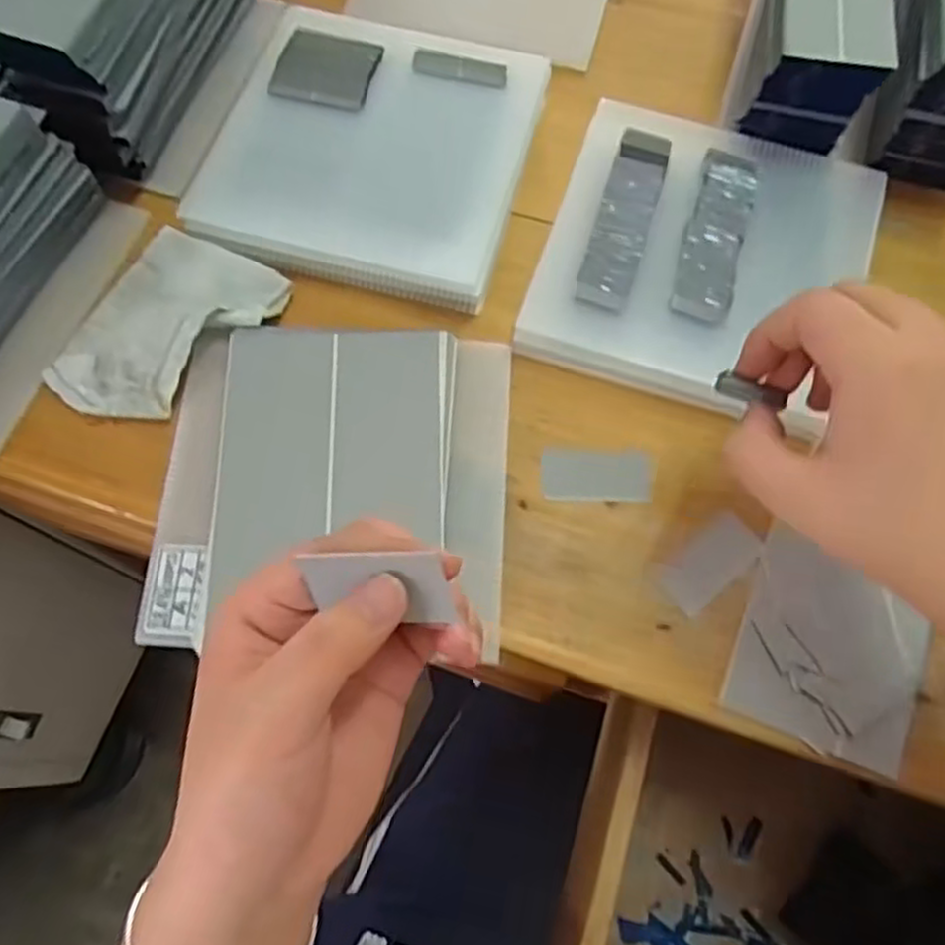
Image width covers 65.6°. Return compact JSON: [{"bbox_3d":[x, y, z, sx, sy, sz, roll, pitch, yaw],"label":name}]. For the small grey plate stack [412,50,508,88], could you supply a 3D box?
[{"bbox_3d":[-0.007,-0.226,0.411,0.054,0.004,0.017,15,70,5],"label":"small grey plate stack"}]

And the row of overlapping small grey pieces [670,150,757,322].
[{"bbox_3d":[0.124,-0.124,0.372,0.028,0.004,0.104,16,71,5],"label":"row of overlapping small grey pieces"}]

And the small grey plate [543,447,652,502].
[{"bbox_3d":[0.059,0.001,0.349,0.050,0.004,0.026,1,70,0],"label":"small grey plate"}]

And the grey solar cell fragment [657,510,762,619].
[{"bbox_3d":[0.109,0.041,0.334,0.049,0.004,0.024,-41,75,-14],"label":"grey solar cell fragment"}]

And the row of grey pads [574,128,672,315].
[{"bbox_3d":[0.079,-0.133,0.375,0.027,0.004,0.110,16,71,5],"label":"row of grey pads"}]

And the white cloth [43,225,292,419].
[{"bbox_3d":[-0.155,-0.076,0.365,0.074,0.024,0.113,38,74,12],"label":"white cloth"}]

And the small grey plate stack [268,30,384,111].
[{"bbox_3d":[-0.081,-0.222,0.405,0.053,0.004,0.052,13,67,4],"label":"small grey plate stack"}]

